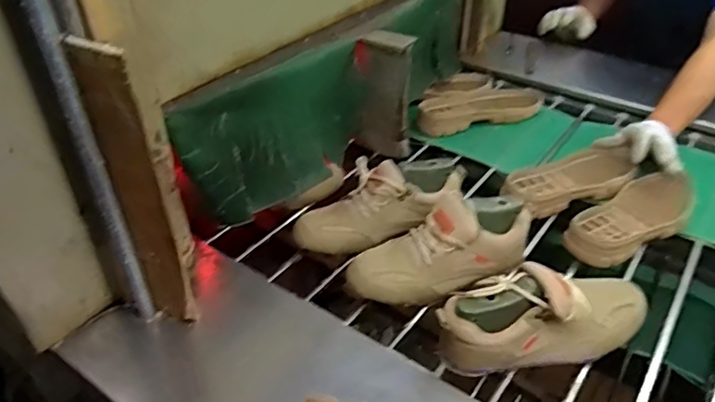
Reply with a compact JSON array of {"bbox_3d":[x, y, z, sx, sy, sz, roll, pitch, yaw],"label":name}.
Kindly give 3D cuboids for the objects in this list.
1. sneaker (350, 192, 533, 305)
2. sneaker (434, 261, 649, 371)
[{"bbox_3d":[0.116,0.065,0.759,0.269,0.104,0.103,-21,40,-7],"label":"sneaker"},{"bbox_3d":[0.232,0.133,0.650,0.266,0.093,0.097,-15,41,-17],"label":"sneaker"}]

